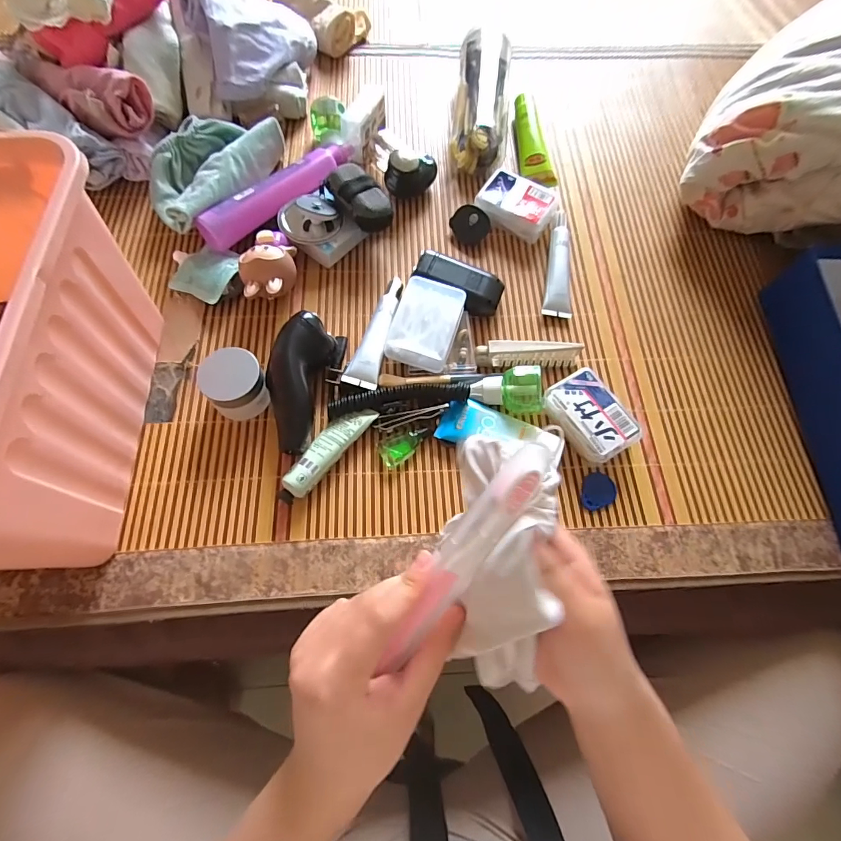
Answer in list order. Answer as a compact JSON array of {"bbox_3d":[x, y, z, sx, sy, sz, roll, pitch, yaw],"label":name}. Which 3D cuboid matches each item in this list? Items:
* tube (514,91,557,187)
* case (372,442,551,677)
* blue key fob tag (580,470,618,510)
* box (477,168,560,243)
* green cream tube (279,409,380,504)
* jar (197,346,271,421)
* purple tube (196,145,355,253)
[{"bbox_3d":[0.142,-0.362,0.562,0.036,0.026,0.150,-6,68,-5],"label":"tube"},{"bbox_3d":[0.023,0.081,0.250,0.025,0.017,0.156,33,103,11],"label":"case"},{"bbox_3d":[0.167,0.067,0.408,0.039,0.004,0.030,-31,73,-14],"label":"blue key fob tag"},{"bbox_3d":[0.116,-0.259,0.517,0.087,0.031,0.061,27,69,8],"label":"box"},{"bbox_3d":[-0.084,0.025,0.383,0.028,0.023,0.109,36,71,11],"label":"green cream tube"},{"bbox_3d":[-0.170,-0.035,0.398,0.050,0.045,0.050,1,68,-3],"label":"jar"},{"bbox_3d":[-0.156,-0.262,0.484,0.034,0.031,0.204,40,71,12],"label":"purple tube"}]

